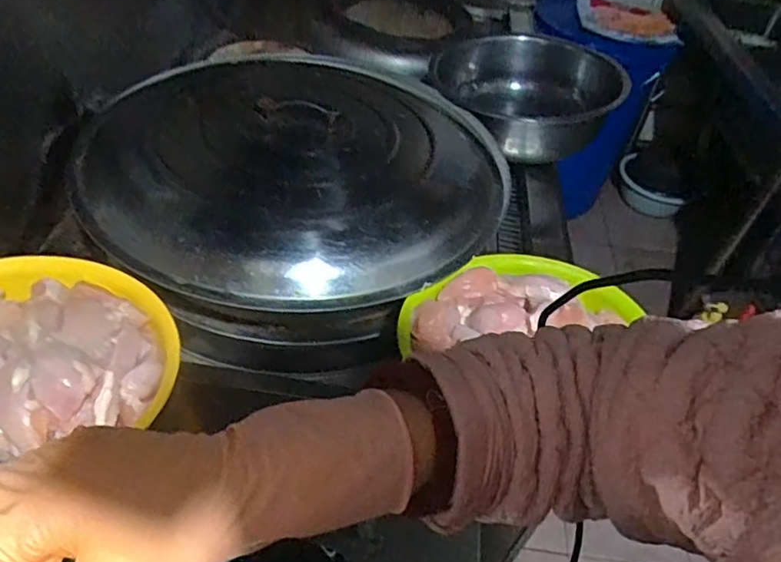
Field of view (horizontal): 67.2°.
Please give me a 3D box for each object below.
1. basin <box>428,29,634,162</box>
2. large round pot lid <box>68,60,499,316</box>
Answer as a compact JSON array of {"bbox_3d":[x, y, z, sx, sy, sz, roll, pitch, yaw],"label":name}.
[{"bbox_3d":[0.274,-0.364,1.197,0.396,0.157,0.406,4,46,-4],"label":"basin"},{"bbox_3d":[-0.132,-0.203,0.860,0.581,0.079,0.595,4,46,-4],"label":"large round pot lid"}]

